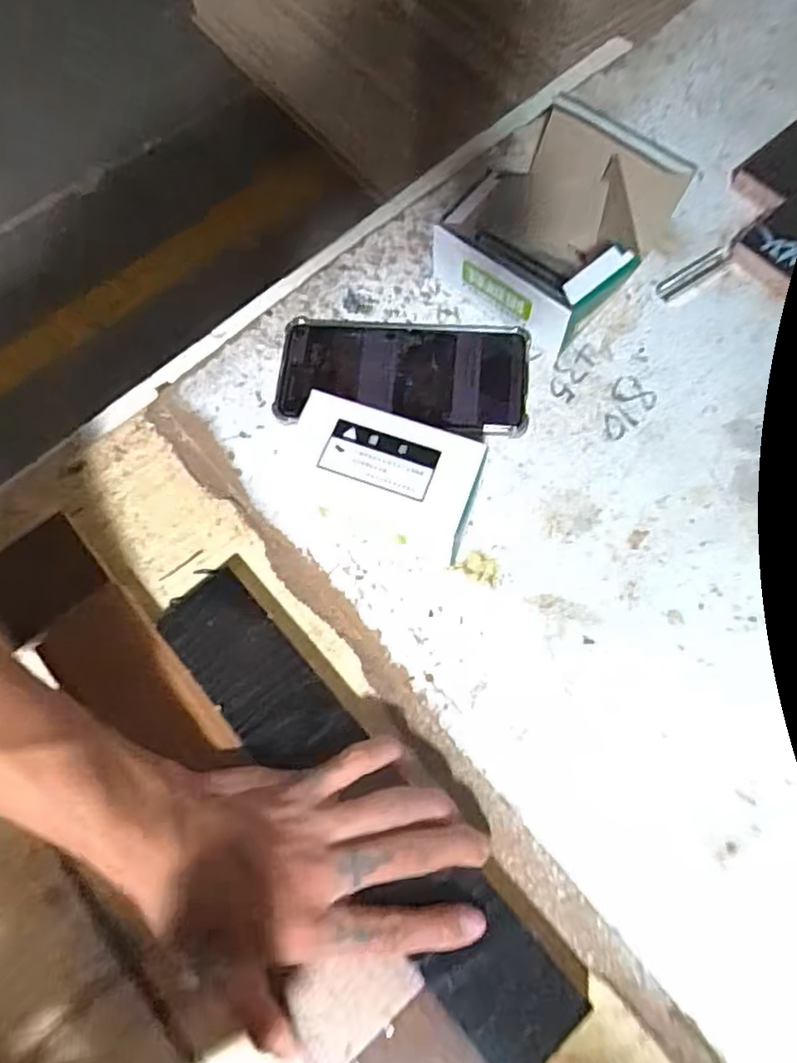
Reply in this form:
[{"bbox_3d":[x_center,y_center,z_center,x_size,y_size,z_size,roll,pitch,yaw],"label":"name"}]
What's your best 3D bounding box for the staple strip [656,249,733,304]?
[{"bbox_3d":[0.207,-0.181,0.468,0.061,0.006,0.017,-33,73,-10],"label":"staple strip"}]

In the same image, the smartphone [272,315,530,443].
[{"bbox_3d":[0.003,-0.105,0.441,0.161,0.015,0.085,8,71,4],"label":"smartphone"}]

